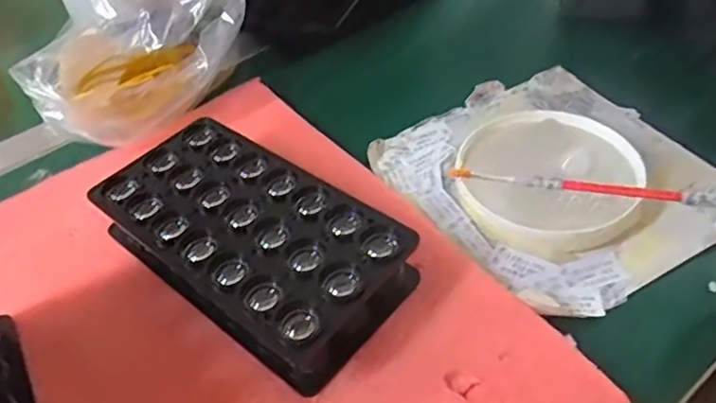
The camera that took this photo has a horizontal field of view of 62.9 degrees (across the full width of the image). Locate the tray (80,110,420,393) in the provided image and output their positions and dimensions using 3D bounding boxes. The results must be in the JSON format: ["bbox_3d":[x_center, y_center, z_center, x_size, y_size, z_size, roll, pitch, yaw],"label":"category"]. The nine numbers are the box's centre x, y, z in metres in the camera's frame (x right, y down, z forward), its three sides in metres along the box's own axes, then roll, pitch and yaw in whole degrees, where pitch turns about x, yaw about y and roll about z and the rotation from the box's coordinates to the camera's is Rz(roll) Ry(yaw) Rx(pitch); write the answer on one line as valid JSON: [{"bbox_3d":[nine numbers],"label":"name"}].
[{"bbox_3d":[-0.069,0.023,0.359,0.190,0.040,0.104,29,55,31],"label":"tray"}]

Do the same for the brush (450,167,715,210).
[{"bbox_3d":[0.170,-0.002,0.292,0.247,0.011,0.005,7,47,21],"label":"brush"}]

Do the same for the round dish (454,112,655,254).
[{"bbox_3d":[0.129,-0.017,0.399,0.120,0.021,0.119,-4,45,4],"label":"round dish"}]

